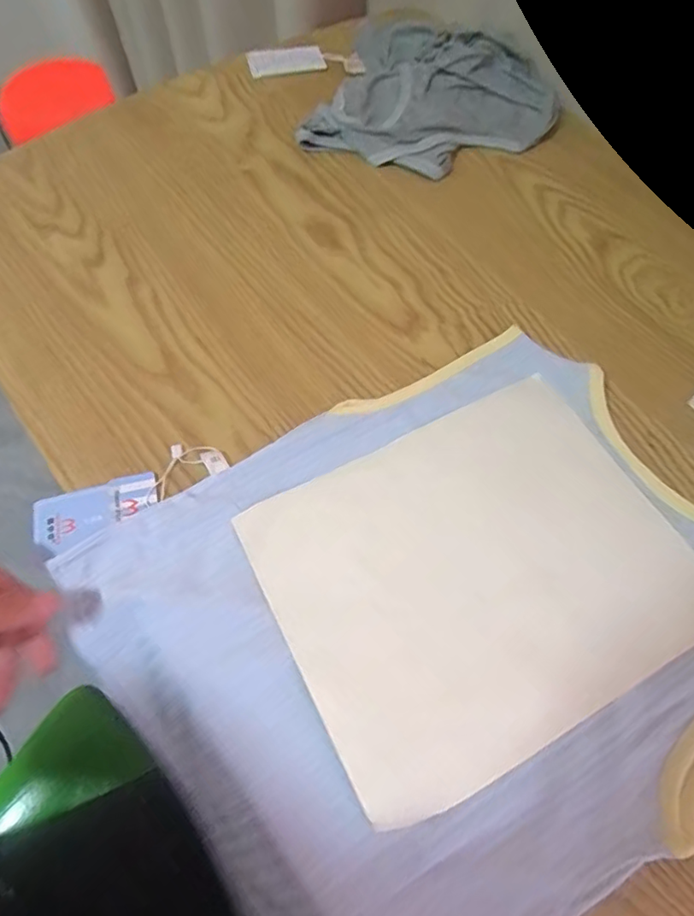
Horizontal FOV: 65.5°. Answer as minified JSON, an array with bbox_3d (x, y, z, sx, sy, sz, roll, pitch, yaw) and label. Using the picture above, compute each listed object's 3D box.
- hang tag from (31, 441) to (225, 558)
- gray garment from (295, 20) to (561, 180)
[{"bbox_3d":[-0.142,0.023,0.355,0.125,0.012,0.040,-23,67,-13],"label":"hang tag"},{"bbox_3d":[0.092,-0.359,0.539,0.217,0.030,0.211,19,65,7],"label":"gray garment"}]

